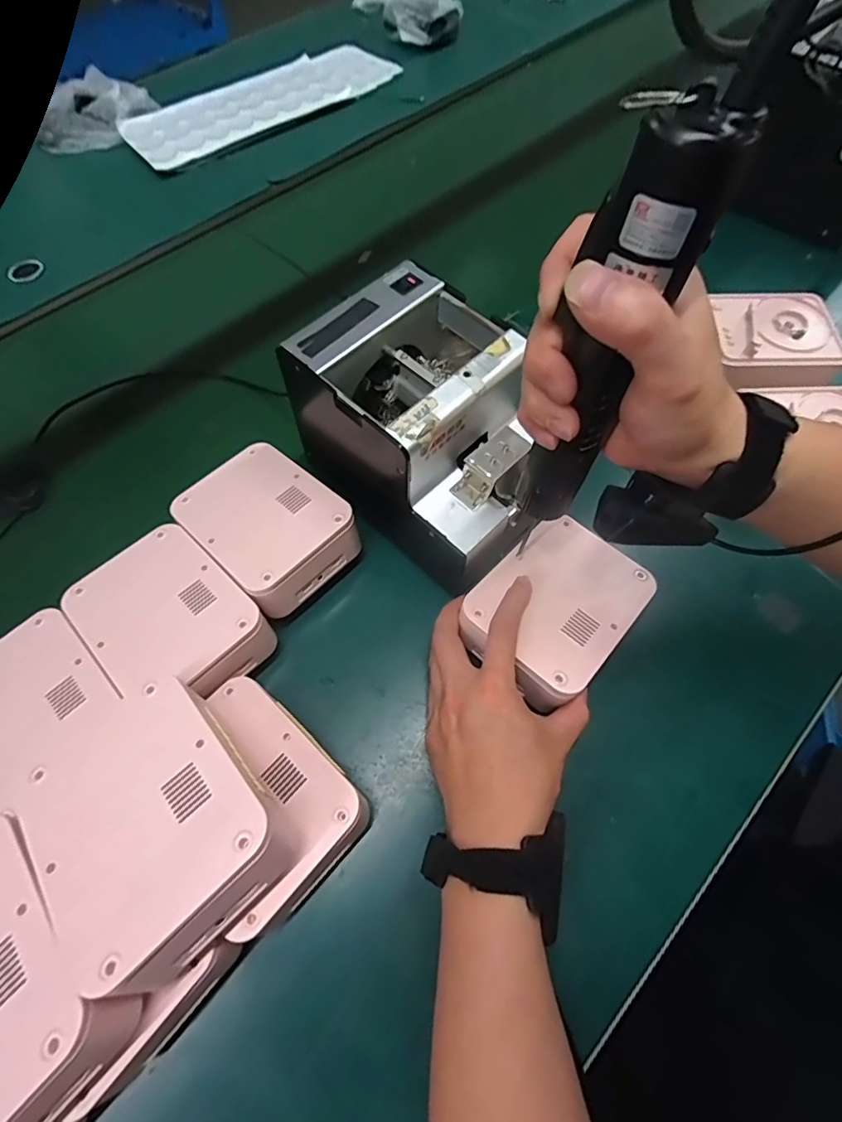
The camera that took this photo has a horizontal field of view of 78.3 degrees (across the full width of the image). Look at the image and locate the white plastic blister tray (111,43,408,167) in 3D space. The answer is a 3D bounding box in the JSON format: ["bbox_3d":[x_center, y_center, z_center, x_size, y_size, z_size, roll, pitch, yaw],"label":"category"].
[{"bbox_3d":[-0.230,-0.712,0.793,0.442,0.025,0.168,-30,66,-13],"label":"white plastic blister tray"}]

